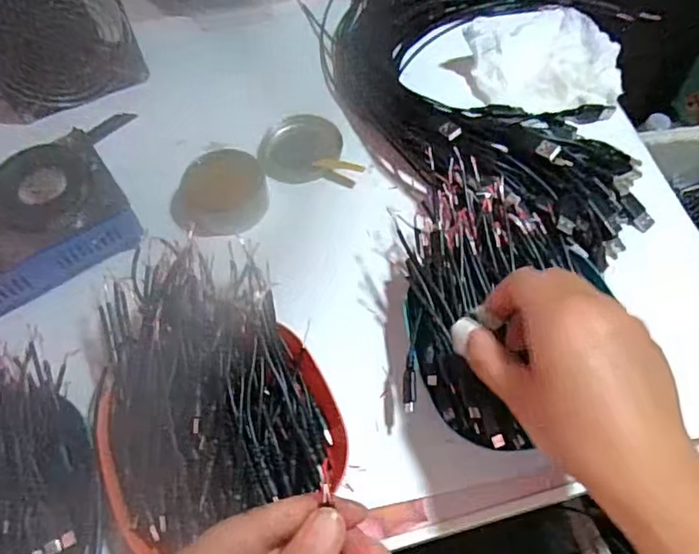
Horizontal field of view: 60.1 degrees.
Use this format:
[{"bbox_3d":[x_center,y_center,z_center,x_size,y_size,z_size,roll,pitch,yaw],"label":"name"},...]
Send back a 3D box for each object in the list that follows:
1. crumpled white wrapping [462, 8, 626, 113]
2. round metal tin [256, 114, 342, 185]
[{"bbox_3d":[0.169,-0.193,0.529,0.119,0.035,0.119,-1,61,2],"label":"crumpled white wrapping"},{"bbox_3d":[-0.040,-0.105,0.500,0.067,0.014,0.061,-1,61,2],"label":"round metal tin"}]

